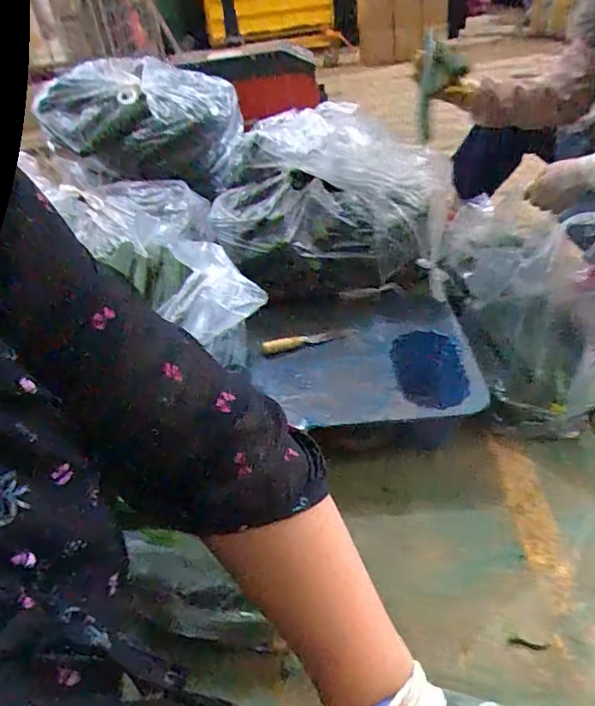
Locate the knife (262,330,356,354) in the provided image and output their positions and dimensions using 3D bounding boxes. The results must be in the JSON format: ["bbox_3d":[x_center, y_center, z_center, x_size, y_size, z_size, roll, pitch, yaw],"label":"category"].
[{"bbox_3d":[0.019,-0.026,0.994,0.189,0.018,0.028,-11,37,-27],"label":"knife"}]

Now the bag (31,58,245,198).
[{"bbox_3d":[-0.381,-0.558,1.263,0.435,0.263,0.289,13,44,24],"label":"bag"}]

